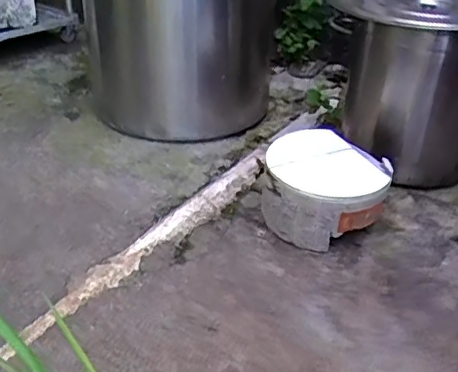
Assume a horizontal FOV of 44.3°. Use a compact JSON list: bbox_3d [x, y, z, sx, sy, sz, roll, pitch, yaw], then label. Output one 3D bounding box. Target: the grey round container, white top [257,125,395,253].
[{"bbox_3d":[0.234,0.005,1.343,0.272,0.184,0.277,13,32,16],"label":"grey round container, white top"}]

